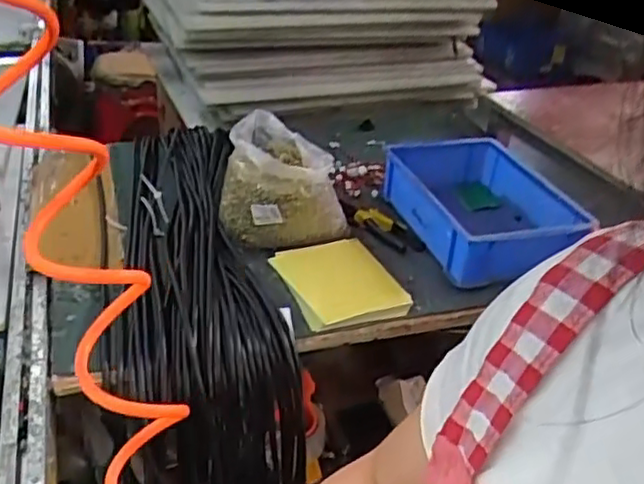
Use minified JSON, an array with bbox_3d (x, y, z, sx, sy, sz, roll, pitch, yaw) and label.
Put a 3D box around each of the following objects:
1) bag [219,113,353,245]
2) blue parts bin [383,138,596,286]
[{"bbox_3d":[-0.051,-0.095,0.998,0.178,0.135,0.192,4,32,-3],"label":"bag"},{"bbox_3d":[0.245,-0.058,1.025,0.222,0.080,0.293,-4,33,-16],"label":"blue parts bin"}]

